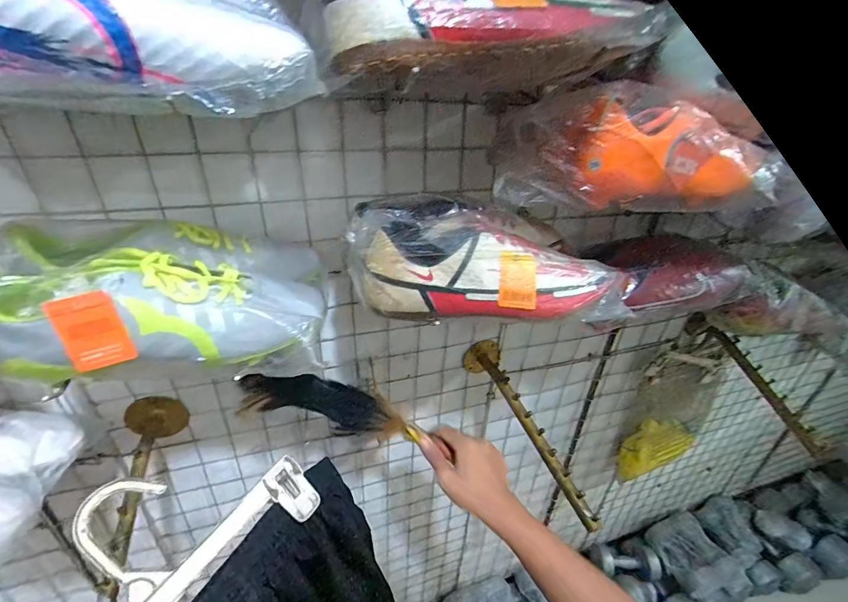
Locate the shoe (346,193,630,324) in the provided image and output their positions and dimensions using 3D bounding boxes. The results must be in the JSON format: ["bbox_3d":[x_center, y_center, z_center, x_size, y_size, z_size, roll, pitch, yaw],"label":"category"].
[{"bbox_3d":[0.069,-0.049,0.402,0.285,0.087,0.115,-2,33,-12],"label":"shoe"}]

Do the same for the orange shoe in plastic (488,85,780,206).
[{"bbox_3d":[0.220,-0.153,0.396,0.280,0.108,0.115,2,32,-6],"label":"orange shoe in plastic"}]

